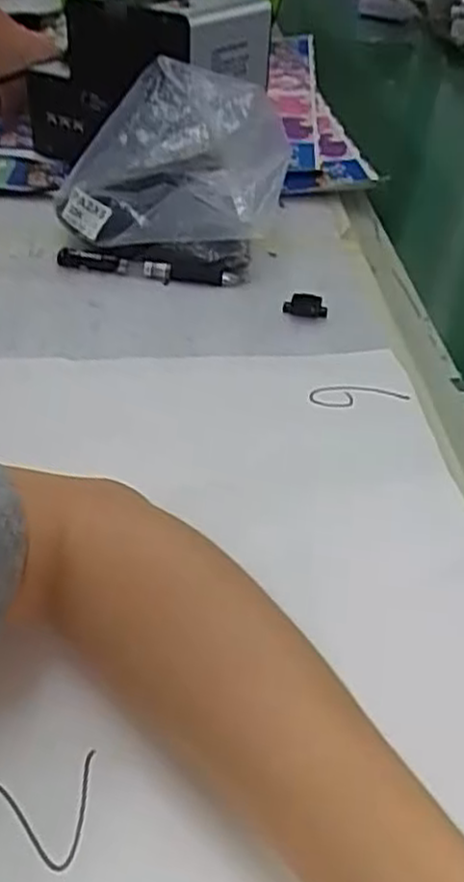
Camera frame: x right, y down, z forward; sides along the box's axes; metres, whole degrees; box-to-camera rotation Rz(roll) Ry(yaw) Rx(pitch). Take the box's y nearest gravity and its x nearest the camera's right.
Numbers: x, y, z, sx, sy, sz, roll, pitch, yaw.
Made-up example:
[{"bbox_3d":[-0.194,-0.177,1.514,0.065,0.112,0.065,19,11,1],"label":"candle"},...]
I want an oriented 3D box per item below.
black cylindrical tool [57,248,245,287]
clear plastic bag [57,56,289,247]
[{"bbox_3d":[-0.061,-0.127,0.564,0.138,0.014,0.016,7,38,3],"label":"black cylindrical tool"},{"bbox_3d":[-0.039,-0.212,0.572,0.153,0.099,0.112,10,39,6],"label":"clear plastic bag"}]

